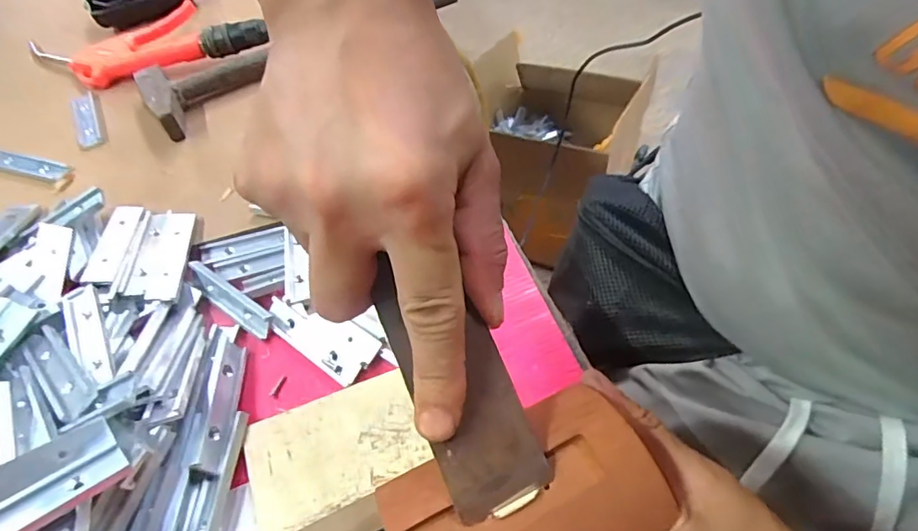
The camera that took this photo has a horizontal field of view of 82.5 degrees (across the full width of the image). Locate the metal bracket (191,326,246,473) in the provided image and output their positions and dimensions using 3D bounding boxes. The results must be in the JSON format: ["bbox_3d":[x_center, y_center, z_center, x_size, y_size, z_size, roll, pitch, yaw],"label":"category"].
[{"bbox_3d":[-0.141,0.071,0.305,0.021,0.009,0.092,-9,53,-3],"label":"metal bracket"}]

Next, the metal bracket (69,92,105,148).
[{"bbox_3d":[-0.335,-0.132,0.471,0.023,0.004,0.083,-27,56,-16],"label":"metal bracket"}]

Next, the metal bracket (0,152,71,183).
[{"bbox_3d":[-0.365,-0.081,0.441,0.081,0.010,0.018,10,54,11],"label":"metal bracket"}]

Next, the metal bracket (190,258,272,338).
[{"bbox_3d":[-0.151,0.020,0.344,0.075,0.009,0.015,30,60,23],"label":"metal bracket"}]

